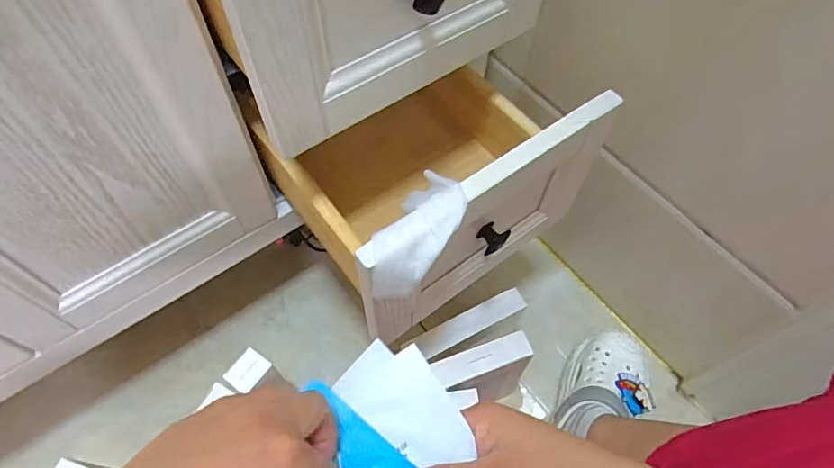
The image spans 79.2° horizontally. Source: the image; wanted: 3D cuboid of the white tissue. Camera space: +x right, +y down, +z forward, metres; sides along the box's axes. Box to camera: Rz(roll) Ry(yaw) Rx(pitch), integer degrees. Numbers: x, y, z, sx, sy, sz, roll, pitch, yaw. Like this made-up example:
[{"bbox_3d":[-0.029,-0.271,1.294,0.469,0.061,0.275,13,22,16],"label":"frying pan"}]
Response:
[{"bbox_3d":[0.002,-0.001,0.397,0.046,0.037,0.114,27,65,15],"label":"white tissue"}]

